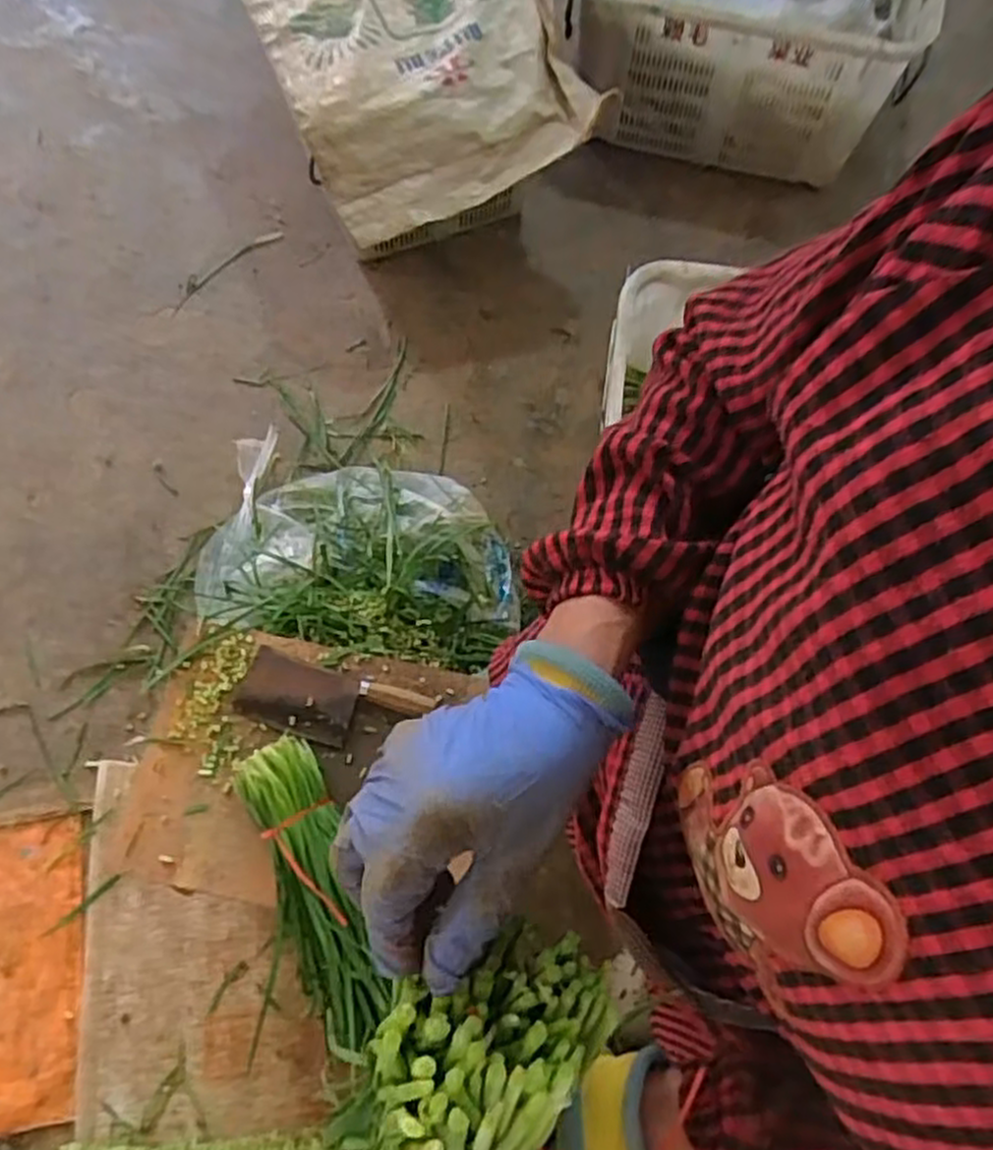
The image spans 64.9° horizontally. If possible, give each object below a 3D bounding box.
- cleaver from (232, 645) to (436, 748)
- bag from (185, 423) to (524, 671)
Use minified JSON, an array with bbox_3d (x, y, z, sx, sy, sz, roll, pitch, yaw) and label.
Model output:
[{"bbox_3d":[-0.232,0.179,1.082,0.254,0.035,0.099,18,72,4],"label":"cleaver"},{"bbox_3d":[-0.233,-0.052,1.328,0.535,0.205,0.381,11,72,1],"label":"bag"}]

